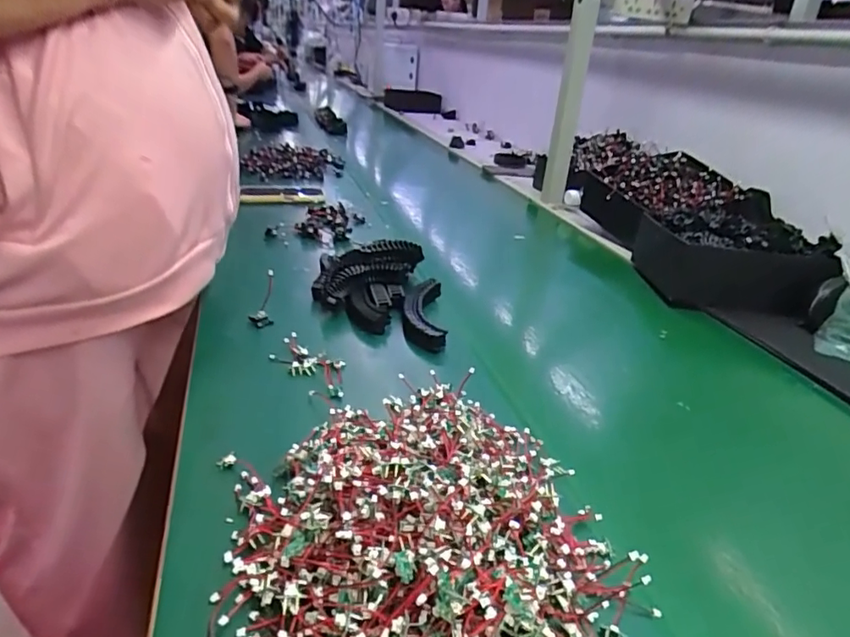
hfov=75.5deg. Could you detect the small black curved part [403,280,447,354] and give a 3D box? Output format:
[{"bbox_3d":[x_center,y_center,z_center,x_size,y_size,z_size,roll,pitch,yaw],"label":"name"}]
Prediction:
[{"bbox_3d":[-0.002,-0.008,0.673,0.048,0.028,0.149,3,27,-3],"label":"small black curved part"}]

